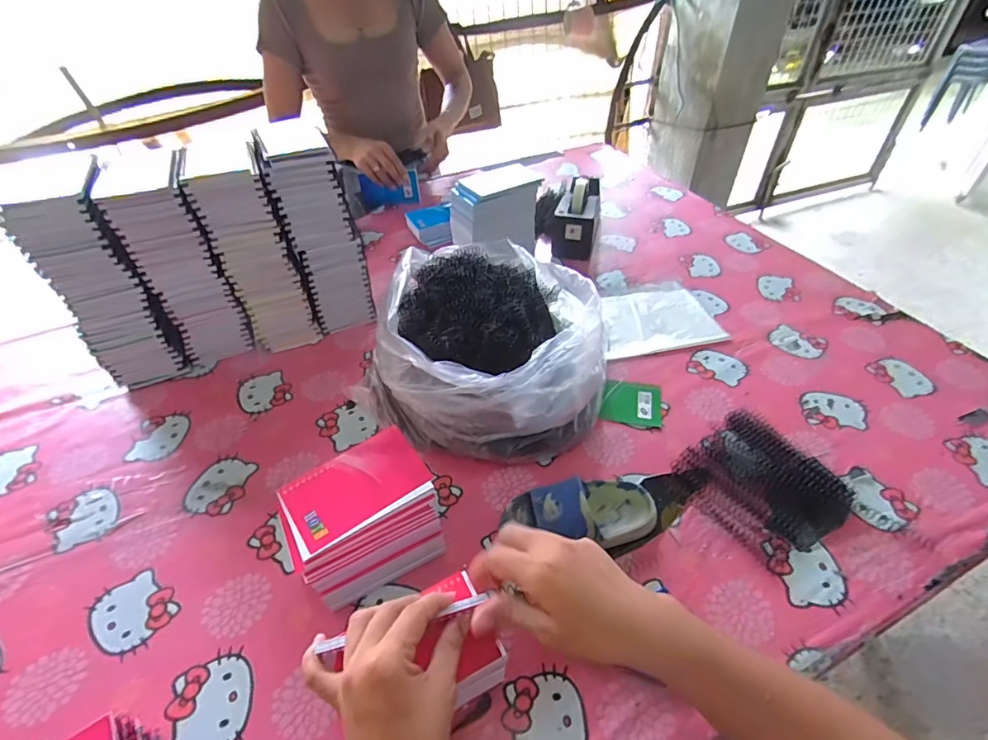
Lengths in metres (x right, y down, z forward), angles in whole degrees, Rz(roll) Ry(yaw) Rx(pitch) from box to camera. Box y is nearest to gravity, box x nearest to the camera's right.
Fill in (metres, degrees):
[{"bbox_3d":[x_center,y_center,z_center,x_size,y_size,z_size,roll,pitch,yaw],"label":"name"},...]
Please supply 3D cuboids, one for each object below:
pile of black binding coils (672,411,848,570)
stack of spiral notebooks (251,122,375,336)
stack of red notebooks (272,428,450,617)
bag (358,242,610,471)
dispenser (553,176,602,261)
[{"bbox_3d":[0.322,0.136,0.596,0.162,0.020,0.164,-26,50,-23],"label":"pile of black binding coils"},{"bbox_3d":[-0.270,-0.209,0.773,0.102,0.288,0.122,-17,47,-15],"label":"stack of spiral notebooks"},{"bbox_3d":[-0.135,0.157,0.517,0.140,0.122,0.105,-21,48,-19],"label":"stack of red notebooks"},{"bbox_3d":[0.007,-0.044,0.680,0.306,0.172,0.328,21,49,21],"label":"bag"},{"bbox_3d":[0.173,-0.318,0.995,0.082,0.114,0.197,11,46,12],"label":"dispenser"}]

